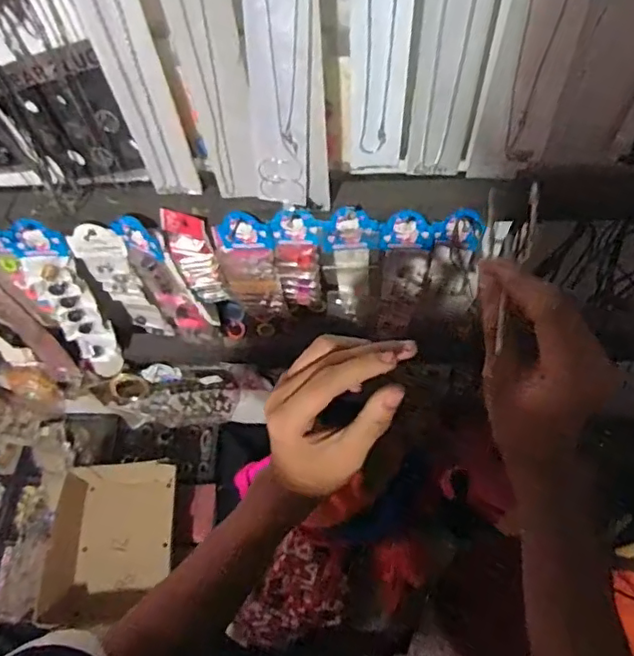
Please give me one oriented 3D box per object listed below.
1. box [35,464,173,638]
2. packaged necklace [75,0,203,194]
[{"bbox_3d":[-0.336,0.349,0.929,0.171,0.085,0.247,1,61,5],"label":"box"},{"bbox_3d":[-0.127,-0.193,0.373,0.041,0.277,0.010,-7,59,-1],"label":"packaged necklace"}]

